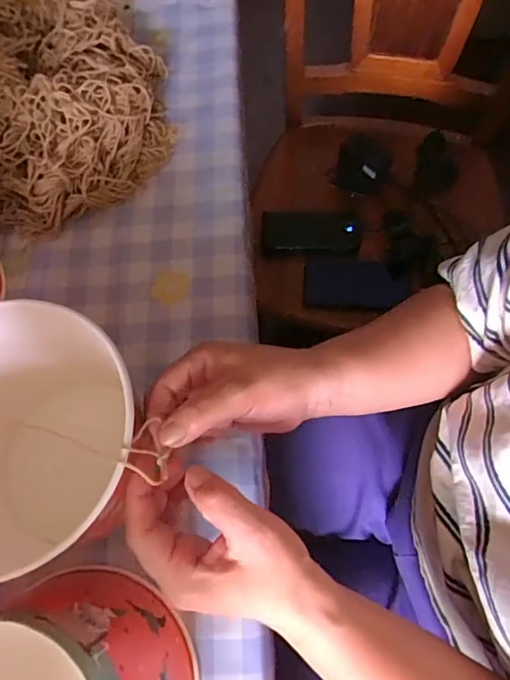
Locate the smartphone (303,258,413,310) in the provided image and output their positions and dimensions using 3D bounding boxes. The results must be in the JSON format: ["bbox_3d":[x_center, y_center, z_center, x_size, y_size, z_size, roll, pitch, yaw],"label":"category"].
[{"bbox_3d":[0.159,-0.088,0.767,0.163,0.005,0.074,3,80,0],"label":"smartphone"}]

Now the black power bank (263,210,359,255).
[{"bbox_3d":[0.089,-0.173,0.778,0.155,0.025,0.067,-1,70,2],"label":"black power bank"}]

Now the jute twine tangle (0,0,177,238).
[{"bbox_3d":[-0.207,-0.248,0.499,0.240,0.069,0.292,8,70,6],"label":"jute twine tangle"}]

